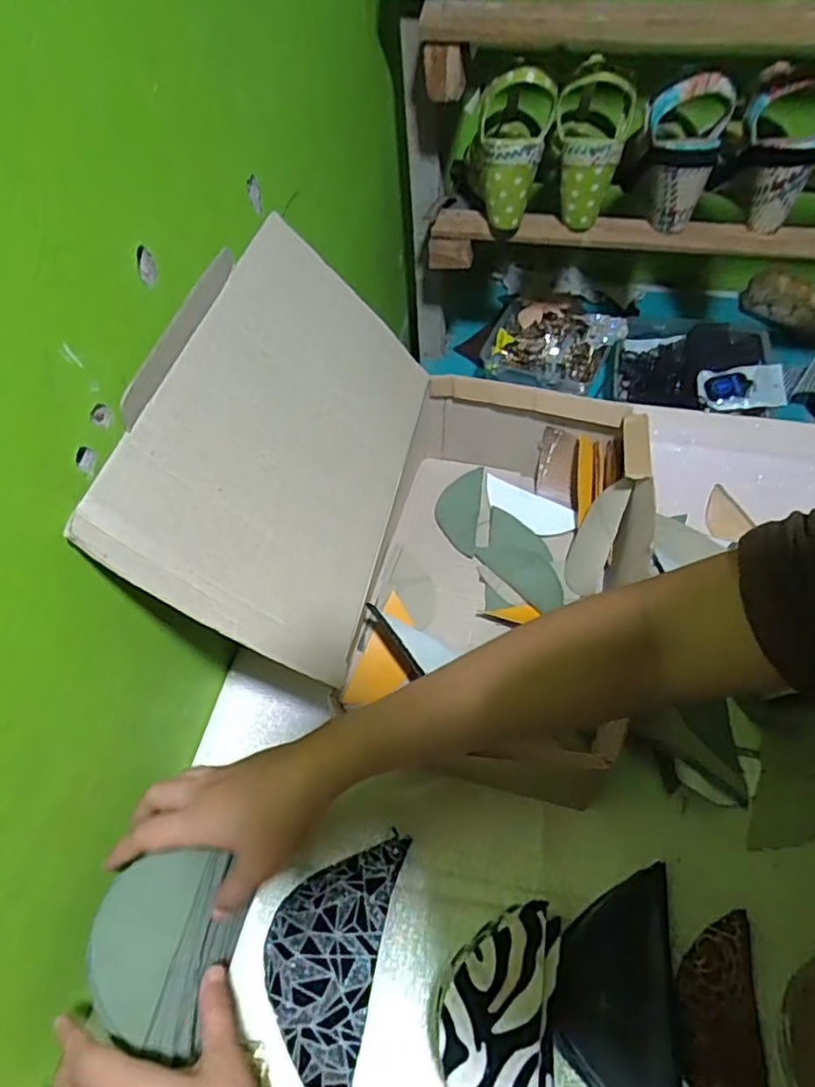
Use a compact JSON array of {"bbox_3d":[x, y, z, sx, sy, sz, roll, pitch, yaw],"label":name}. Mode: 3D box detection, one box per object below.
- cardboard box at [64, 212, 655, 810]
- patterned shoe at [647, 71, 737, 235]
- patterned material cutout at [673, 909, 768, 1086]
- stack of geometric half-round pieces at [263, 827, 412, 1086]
[{"bbox_3d":[0.022,-0.037,0.477,0.318,0.272,0.324,9,55,9],"label":"cardboard box"},{"bbox_3d":[0.285,-0.410,0.648,0.077,0.135,0.087,17,56,15],"label":"patterned shoe"},{"bbox_3d":[0.188,0.294,0.378,0.049,0.023,0.116,5,54,6],"label":"patterned material cutout"},{"bbox_3d":[-0.054,0.267,0.406,0.074,0.020,0.151,10,55,10],"label":"stack of geometric half-round pieces"}]

